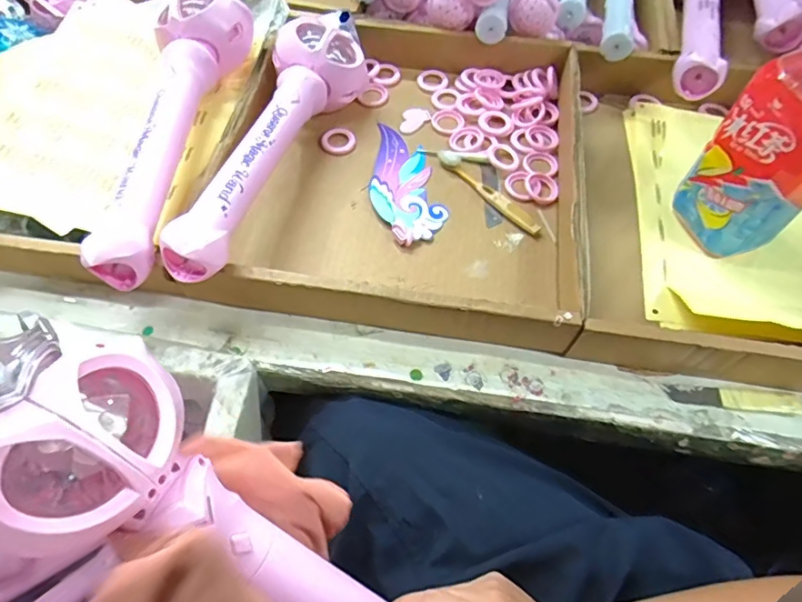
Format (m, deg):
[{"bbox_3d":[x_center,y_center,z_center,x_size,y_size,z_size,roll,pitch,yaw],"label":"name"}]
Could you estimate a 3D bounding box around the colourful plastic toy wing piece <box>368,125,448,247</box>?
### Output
[{"bbox_3d":[0.000,-0.130,0.551,0.068,0.018,0.164,-12,61,-8],"label":"colourful plastic toy wing piece"}]

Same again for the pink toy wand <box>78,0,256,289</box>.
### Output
[{"bbox_3d":[-0.218,-0.172,0.495,0.087,0.075,0.359,8,61,3],"label":"pink toy wand"}]

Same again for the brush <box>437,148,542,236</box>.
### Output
[{"bbox_3d":[0.089,-0.117,0.546,0.020,0.010,0.142,-34,67,-19],"label":"brush"}]

